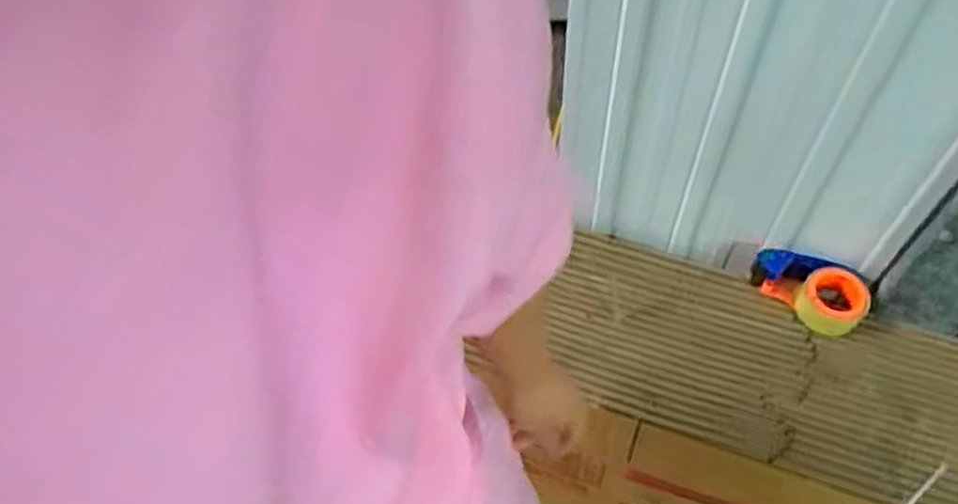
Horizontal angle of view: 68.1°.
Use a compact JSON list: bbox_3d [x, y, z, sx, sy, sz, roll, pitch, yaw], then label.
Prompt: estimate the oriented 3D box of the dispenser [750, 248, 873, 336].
[{"bbox_3d":[0.486,0.055,1.049,0.159,0.062,0.079,30,63,21],"label":"dispenser"}]

